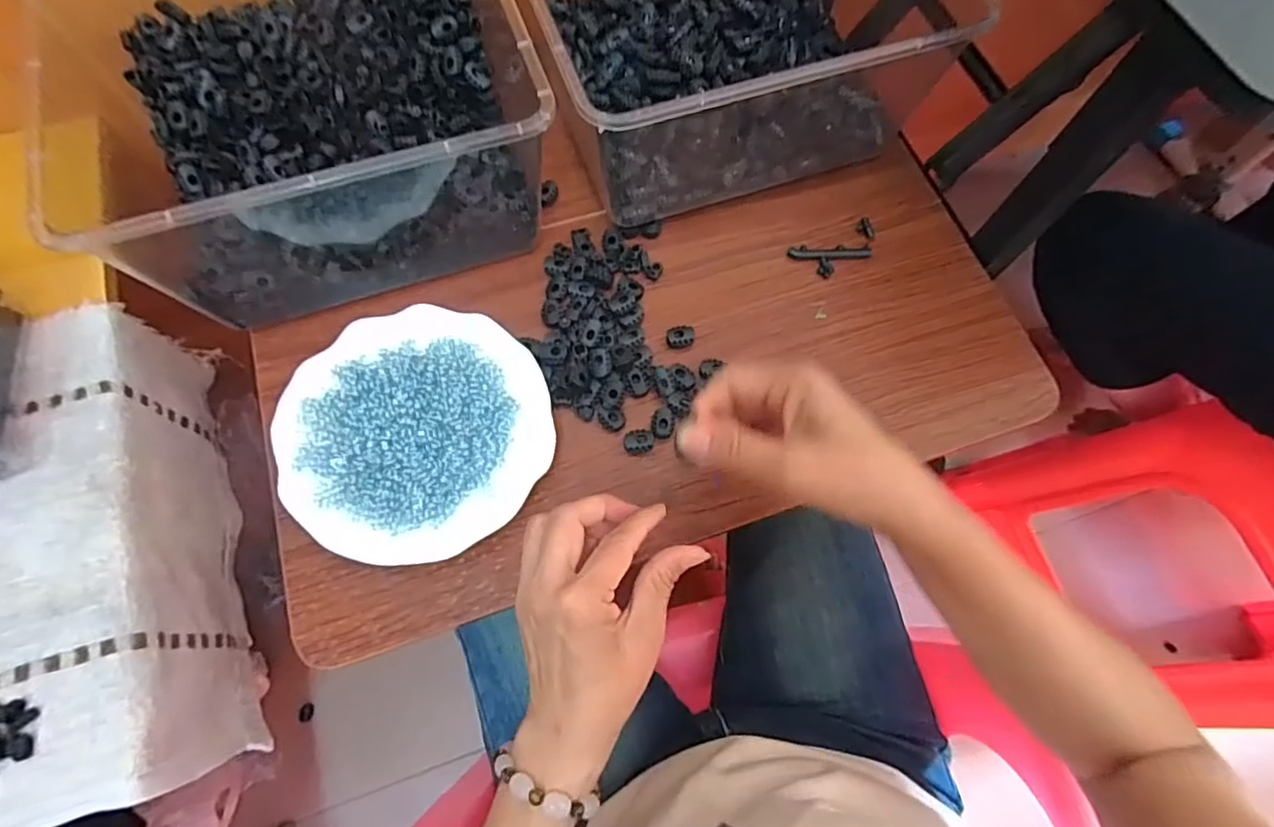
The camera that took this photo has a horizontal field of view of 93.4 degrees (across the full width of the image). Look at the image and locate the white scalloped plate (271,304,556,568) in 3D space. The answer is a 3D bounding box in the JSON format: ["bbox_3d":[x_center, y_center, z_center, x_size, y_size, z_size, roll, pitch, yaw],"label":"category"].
[{"bbox_3d":[-0.155,0.013,0.431,0.181,0.030,0.180,1,70,-2],"label":"white scalloped plate"}]

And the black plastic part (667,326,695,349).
[{"bbox_3d":[0.035,-0.061,0.472,0.023,0.008,0.016,-2,70,-3],"label":"black plastic part"}]

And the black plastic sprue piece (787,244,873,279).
[{"bbox_3d":[0.164,-0.129,0.504,0.069,0.004,0.030,-1,70,-2],"label":"black plastic sprue piece"}]

